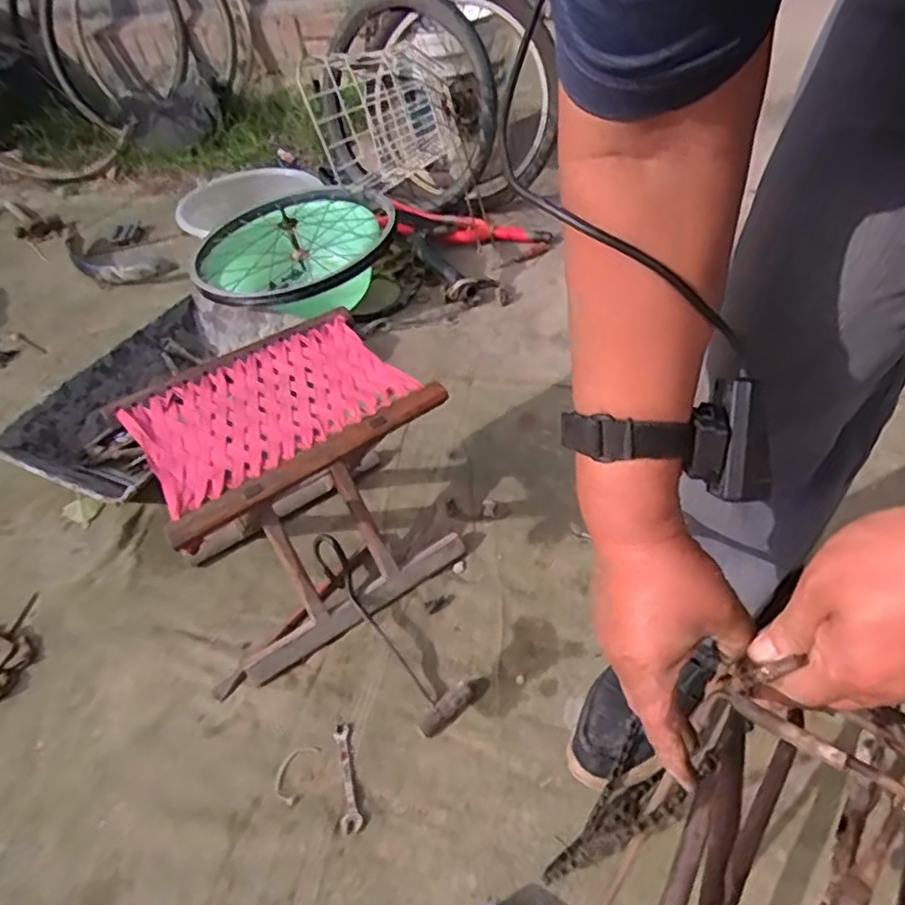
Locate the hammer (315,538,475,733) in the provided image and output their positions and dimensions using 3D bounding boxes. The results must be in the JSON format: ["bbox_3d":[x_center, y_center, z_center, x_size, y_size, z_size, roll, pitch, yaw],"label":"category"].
[{"bbox_3d":[-0.084,0.209,0.857,0.081,0.043,0.311,-28,46,-21],"label":"hammer"}]

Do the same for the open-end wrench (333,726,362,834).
[{"bbox_3d":[-0.117,0.358,0.745,0.021,0.008,0.115,-13,43,-6],"label":"open-end wrench"}]

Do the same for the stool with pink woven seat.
[{"bbox_3d":[-0.198,0.051,0.861,0.349,0.301,0.243,-28,46,-21],"label":"stool with pink woven seat"}]

